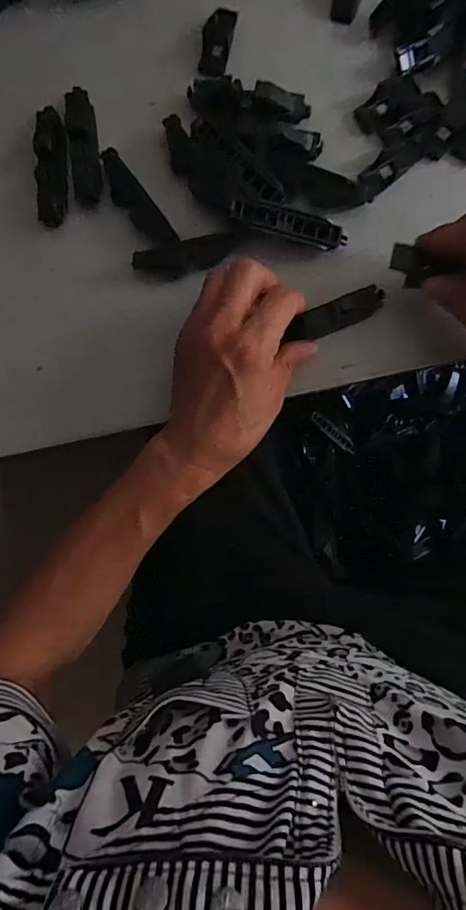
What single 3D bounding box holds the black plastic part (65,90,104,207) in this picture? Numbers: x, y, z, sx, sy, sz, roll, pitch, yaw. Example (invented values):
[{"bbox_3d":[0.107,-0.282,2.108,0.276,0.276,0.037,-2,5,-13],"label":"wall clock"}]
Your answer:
[{"bbox_3d":[-0.104,-0.216,0.324,0.021,0.014,0.077,-7,91,5],"label":"black plastic part"}]

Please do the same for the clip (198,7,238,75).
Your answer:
[{"bbox_3d":[-0.011,-0.282,0.318,0.020,0.005,0.041,13,102,-5],"label":"clip"}]

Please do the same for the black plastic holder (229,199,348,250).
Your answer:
[{"bbox_3d":[0.037,-0.151,0.303,0.075,0.015,0.019,13,92,4],"label":"black plastic holder"}]

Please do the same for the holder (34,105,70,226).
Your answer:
[{"bbox_3d":[-0.126,-0.202,0.326,0.021,0.014,0.078,0,91,4],"label":"holder"}]

